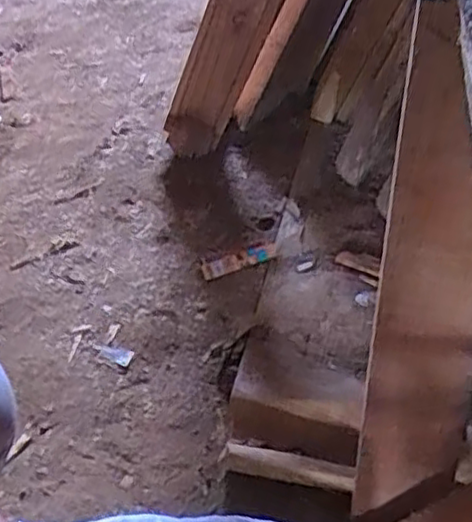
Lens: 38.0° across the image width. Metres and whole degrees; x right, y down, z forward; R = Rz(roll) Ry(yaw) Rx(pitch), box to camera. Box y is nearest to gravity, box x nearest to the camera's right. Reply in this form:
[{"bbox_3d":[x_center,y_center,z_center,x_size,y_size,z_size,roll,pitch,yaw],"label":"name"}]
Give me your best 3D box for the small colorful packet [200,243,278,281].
[{"bbox_3d":[0.004,-0.002,1.029,0.116,0.024,0.034,-17,37,8],"label":"small colorful packet"}]

